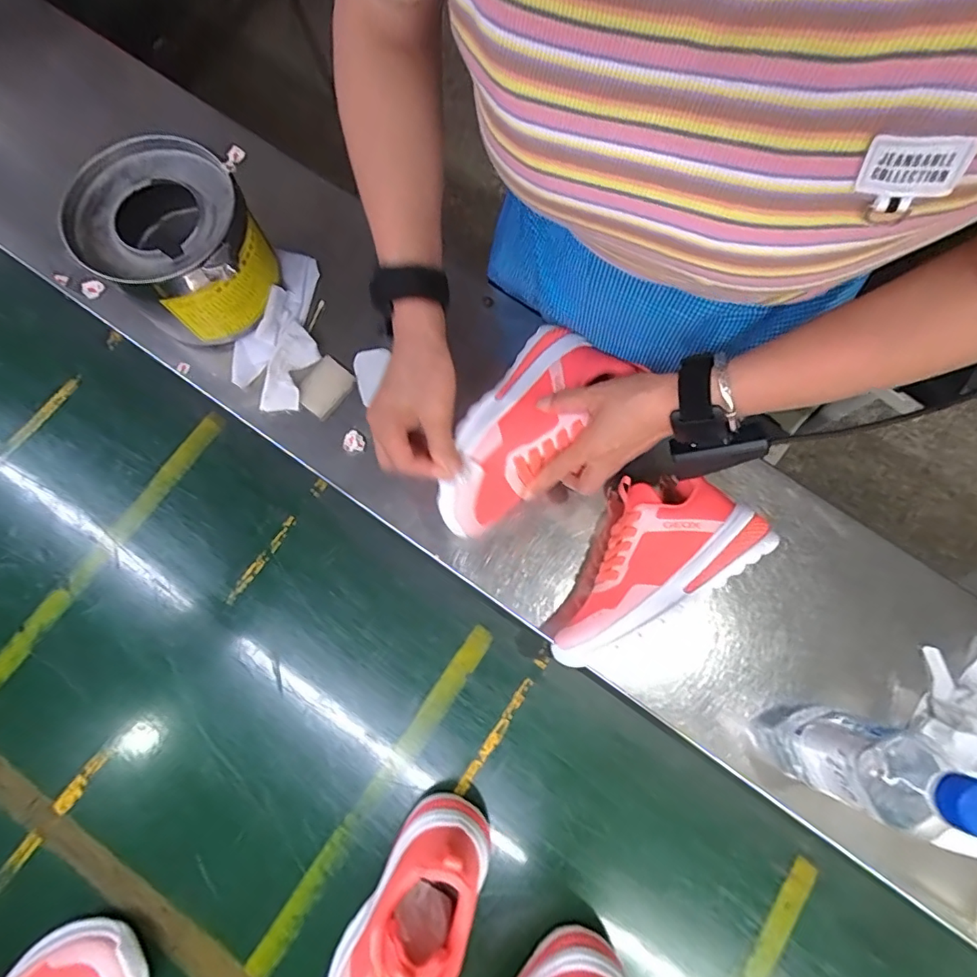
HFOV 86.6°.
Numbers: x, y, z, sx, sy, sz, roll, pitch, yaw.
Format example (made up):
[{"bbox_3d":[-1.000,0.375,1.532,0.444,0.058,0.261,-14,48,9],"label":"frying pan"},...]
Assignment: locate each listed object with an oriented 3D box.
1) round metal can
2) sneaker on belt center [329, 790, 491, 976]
[{"bbox_3d":[-0.284,-0.223,0.488,0.136,0.112,0.145,0,80,1],"label":"round metal can"},{"bbox_3d":[-0.067,0.357,0.394,0.084,0.107,0.213,26,78,5],"label":"sneaker on belt center"}]

